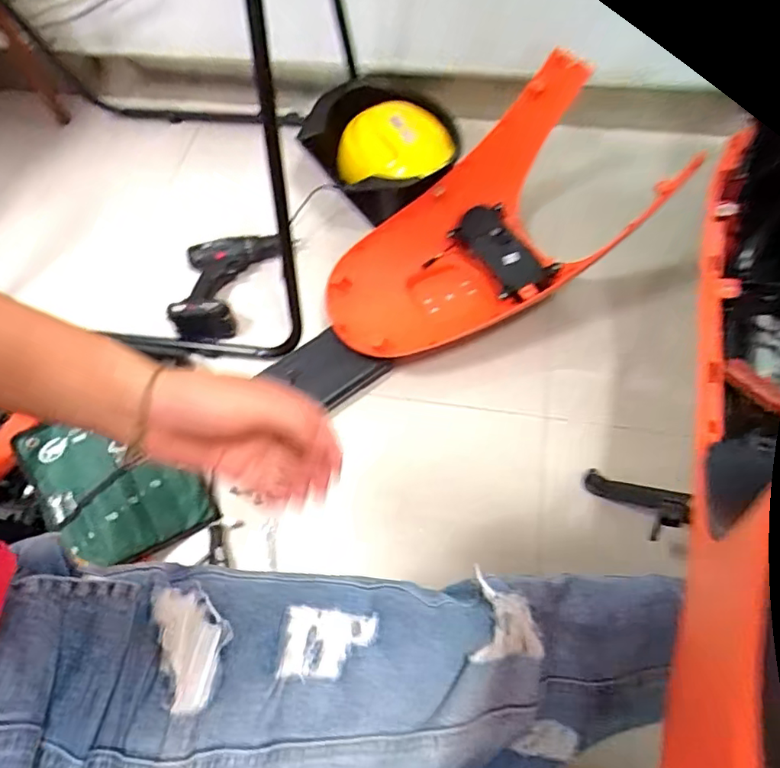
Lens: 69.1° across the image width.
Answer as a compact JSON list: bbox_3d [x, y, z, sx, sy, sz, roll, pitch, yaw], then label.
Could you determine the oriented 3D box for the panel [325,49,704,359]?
[{"bbox_3d":[0.156,-0.227,0.853,0.553,0.237,0.252,-41,102,4],"label":"panel"}]

